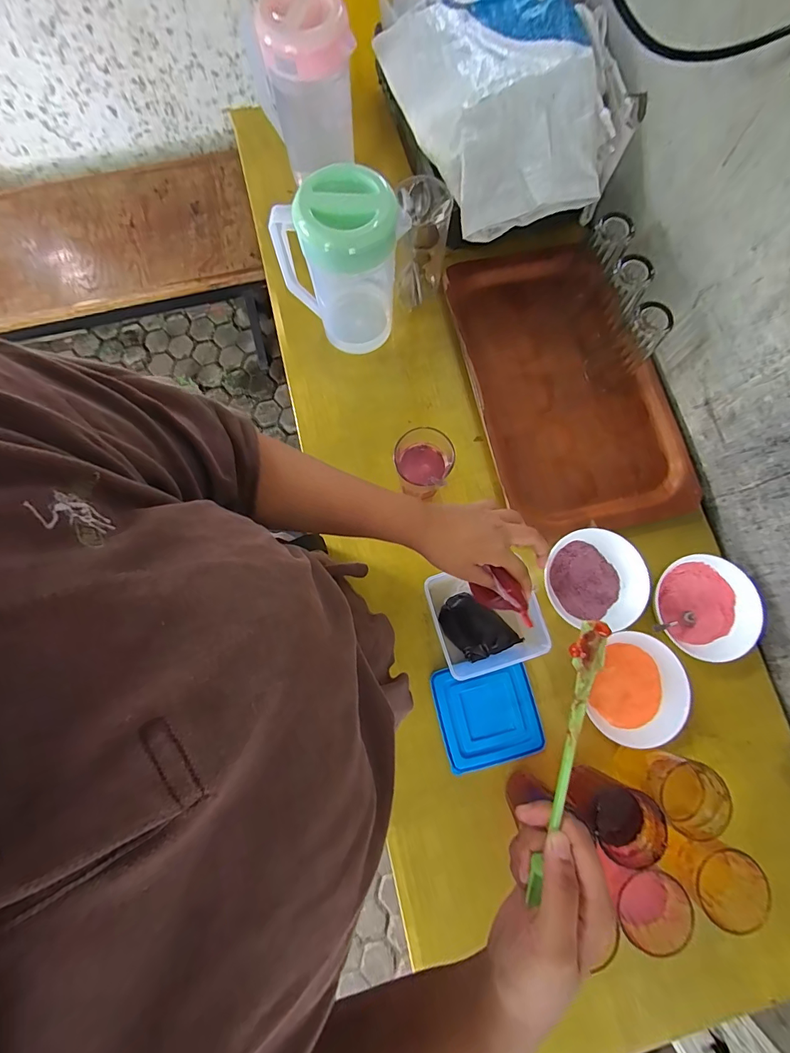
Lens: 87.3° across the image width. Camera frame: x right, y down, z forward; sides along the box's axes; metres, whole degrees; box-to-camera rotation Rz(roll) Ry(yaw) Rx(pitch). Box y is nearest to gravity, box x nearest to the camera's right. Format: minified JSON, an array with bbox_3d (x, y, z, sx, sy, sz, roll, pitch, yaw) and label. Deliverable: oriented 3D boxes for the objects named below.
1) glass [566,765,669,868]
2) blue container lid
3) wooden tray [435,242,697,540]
[{"bbox_3d":[0.262,0.342,0.497,0.074,0.099,0.074,39,81,8],"label":"glass"},{"bbox_3d":[0.131,0.263,0.581,0.137,0.010,0.135,-14,78,-2],"label":"blue container lid"},{"bbox_3d":[0.279,-0.245,0.670,0.300,0.047,0.508,-15,78,-3],"label":"wooden tray"}]

